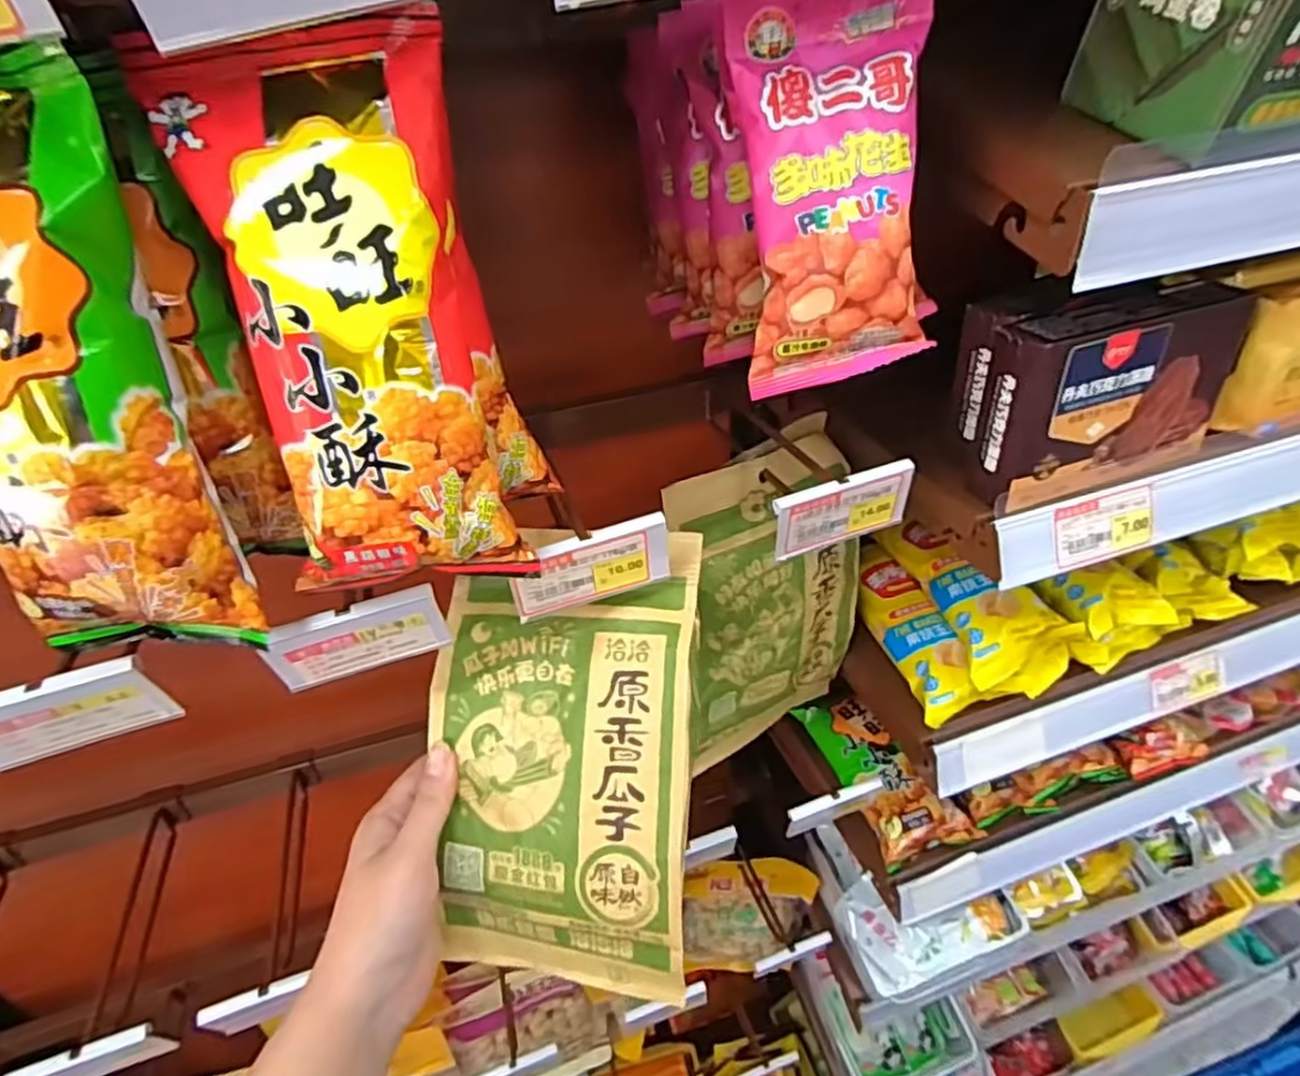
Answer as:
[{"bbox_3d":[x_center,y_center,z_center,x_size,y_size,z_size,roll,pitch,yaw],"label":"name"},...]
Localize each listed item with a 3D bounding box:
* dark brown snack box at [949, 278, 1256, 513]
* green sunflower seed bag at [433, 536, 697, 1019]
[{"bbox_3d":[0.258,-0.094,0.424,0.157,0.100,0.071,-16,37,-14],"label":"dark brown snack box"},{"bbox_3d":[-0.045,0.128,0.390,0.147,0.229,0.026,-4,-8,16],"label":"green sunflower seed bag"}]

